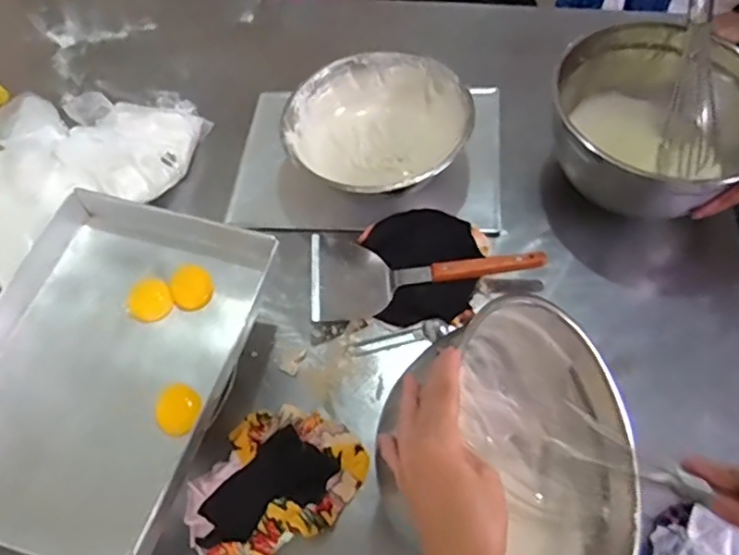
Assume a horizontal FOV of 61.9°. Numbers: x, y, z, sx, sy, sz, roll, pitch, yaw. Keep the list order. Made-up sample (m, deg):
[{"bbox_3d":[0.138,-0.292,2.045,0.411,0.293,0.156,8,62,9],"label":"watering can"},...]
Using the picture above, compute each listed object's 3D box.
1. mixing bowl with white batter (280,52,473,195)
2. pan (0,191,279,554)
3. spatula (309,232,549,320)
[{"bbox_3d":[0.004,-0.181,0.791,0.214,0.104,0.214,0,59,0],"label":"mixing bowl with white batter"},{"bbox_3d":[-0.254,0.079,0.594,0.262,0.049,0.351,15,60,8],"label":"pan"},{"bbox_3d":[0.064,-0.018,0.715,0.258,0.041,0.119,-1,59,-2],"label":"spatula"}]

